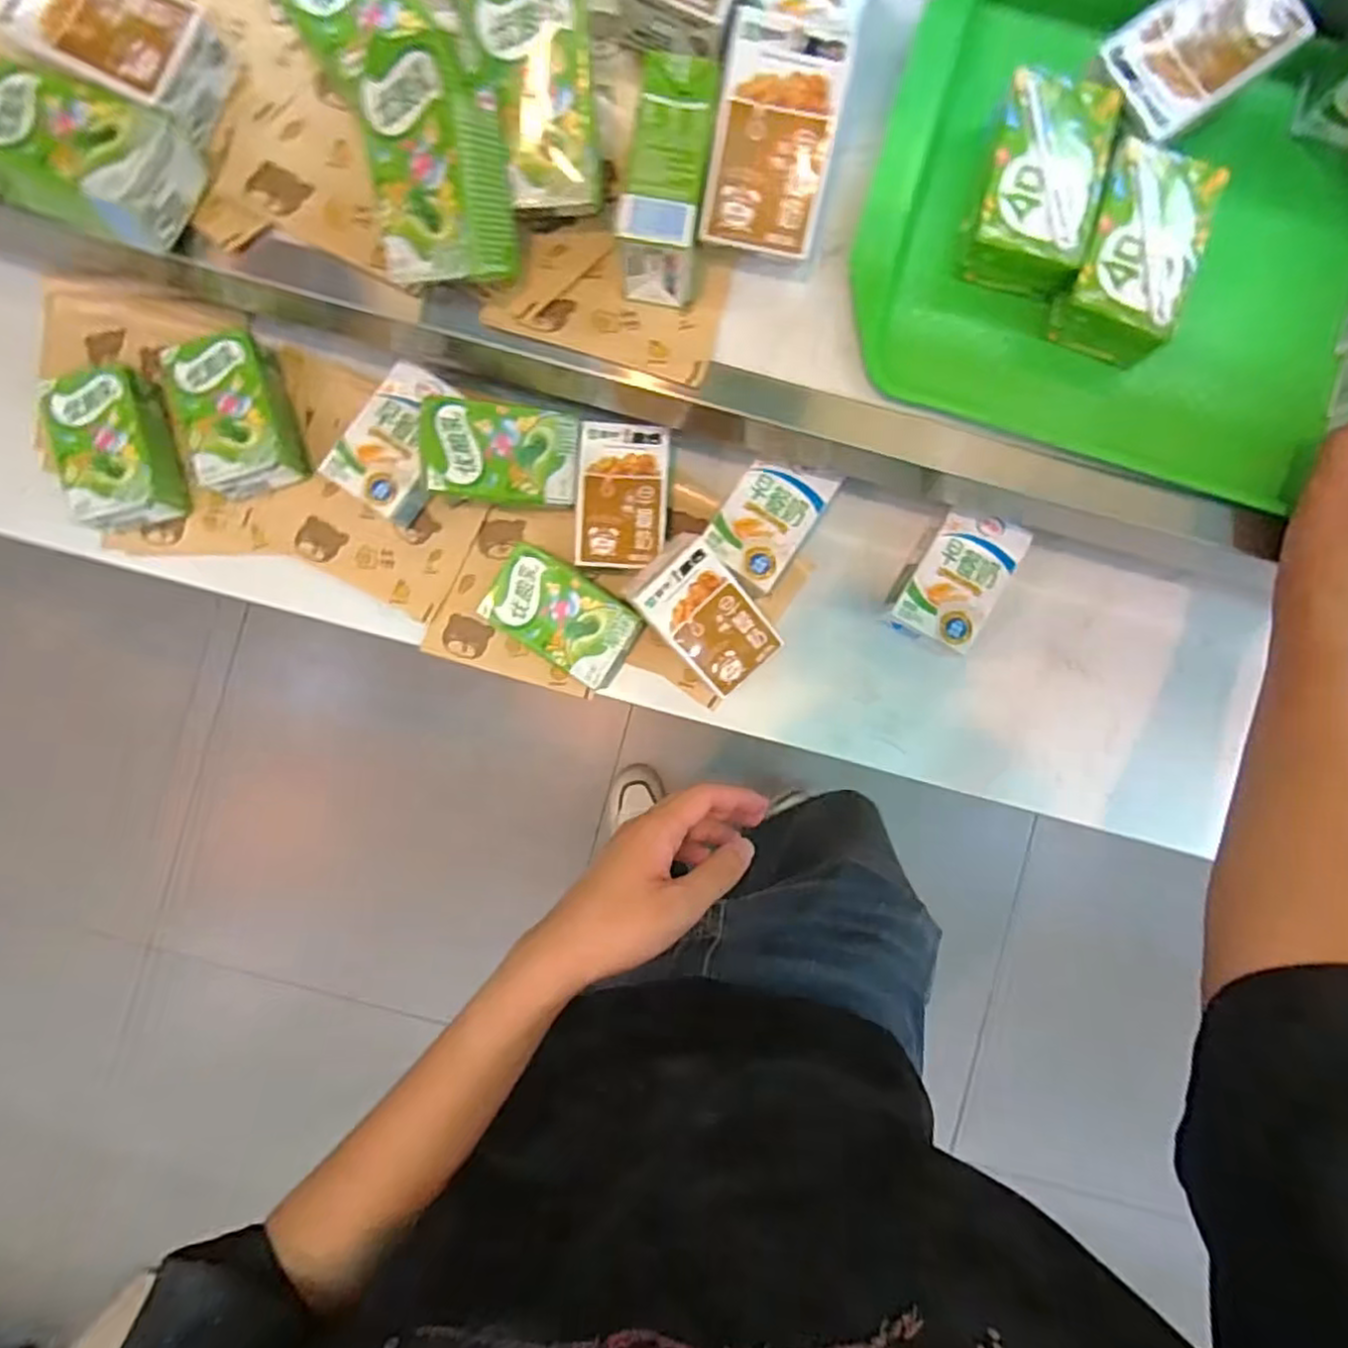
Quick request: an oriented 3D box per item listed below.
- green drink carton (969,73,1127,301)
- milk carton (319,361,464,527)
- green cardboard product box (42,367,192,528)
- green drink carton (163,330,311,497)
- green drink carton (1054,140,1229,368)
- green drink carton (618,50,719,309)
[{"bbox_3d":[0.218,-0.292,0.430,0.066,0.036,0.109,13,88,-1],"label":"green drink carton"},{"bbox_3d":[-0.205,-0.174,0.541,0.070,0.036,0.106,32,88,0],"label":"milk carton"},{"bbox_3d":[-0.423,-0.171,0.542,0.069,0.047,0.111,-15,89,-1],"label":"green cardboard product box"},{"bbox_3d":[-0.336,-0.200,0.544,0.067,0.044,0.114,-17,89,-1],"label":"green drink carton"},{"bbox_3d":[0.276,-0.251,0.432,0.064,0.046,0.105,19,88,0],"label":"green drink carton"},{"bbox_3d":[-0.003,-0.286,0.415,0.042,0.061,0.108,9,88,-1],"label":"green drink carton"}]

